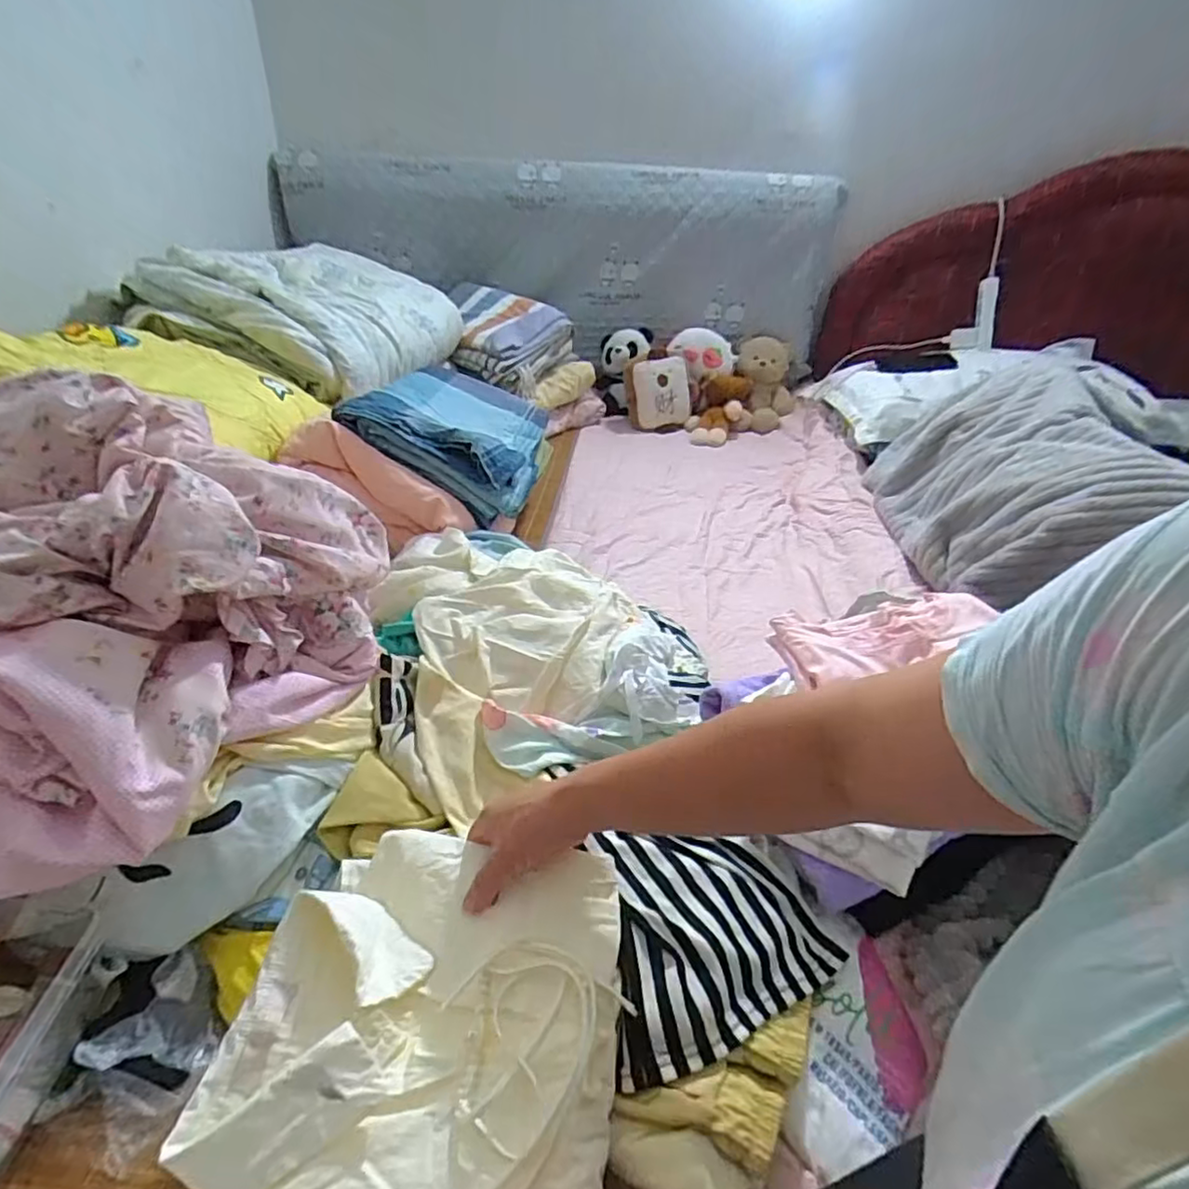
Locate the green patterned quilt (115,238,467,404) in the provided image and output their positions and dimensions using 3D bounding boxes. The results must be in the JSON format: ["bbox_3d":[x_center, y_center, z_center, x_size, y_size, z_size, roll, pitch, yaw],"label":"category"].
[{"bbox_3d":[-0.516,-0.551,1.219,0.404,0.182,0.626,27,41,31],"label":"green patterned quilt"}]

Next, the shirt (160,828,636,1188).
[{"bbox_3d":[-0.116,0.305,0.419,0.260,0.067,0.283,7,34,6],"label":"shirt"}]

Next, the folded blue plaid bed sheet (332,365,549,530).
[{"bbox_3d":[-0.213,-0.288,1.048,0.277,0.069,0.367,29,35,-10],"label":"folded blue plaid bed sheet"}]

